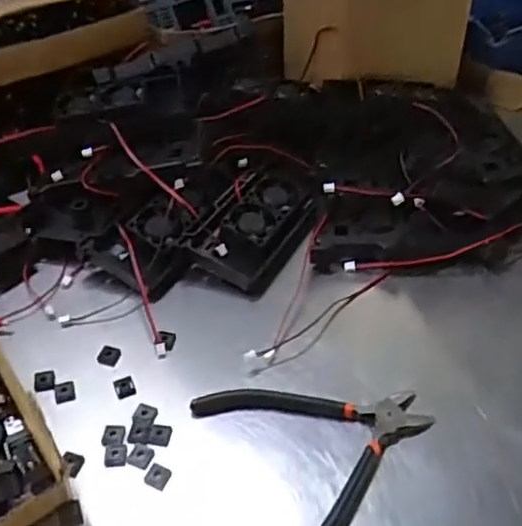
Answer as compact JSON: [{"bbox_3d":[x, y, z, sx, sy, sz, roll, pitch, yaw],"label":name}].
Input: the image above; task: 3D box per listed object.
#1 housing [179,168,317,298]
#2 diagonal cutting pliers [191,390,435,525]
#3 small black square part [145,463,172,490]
[{"bbox_3d":[-0.002,-0.034,0.539,0.068,0.027,0.128,22,51,22],"label":"housing"},{"bbox_3d":[0.042,0.114,0.409,0.133,0.014,0.126,-19,48,-16],"label":"diagonal cutting pliers"},{"bbox_3d":[-0.063,0.129,0.396,0.013,0.004,0.013,19,50,18],"label":"small black square part"}]

